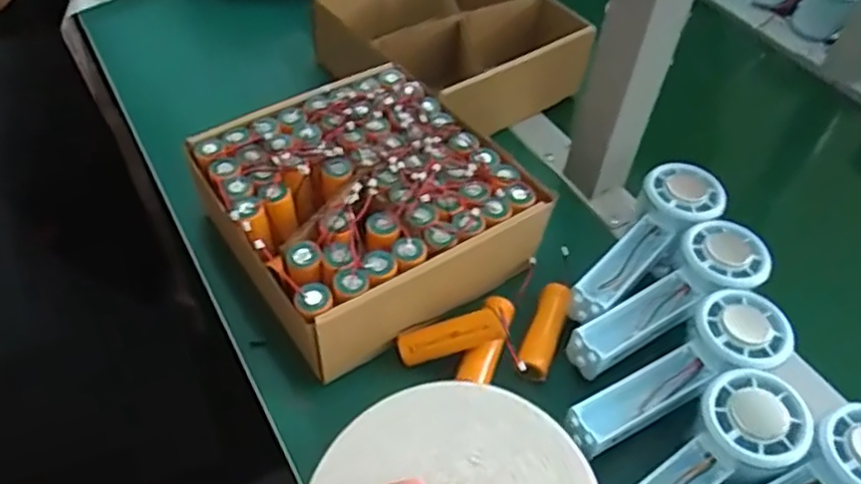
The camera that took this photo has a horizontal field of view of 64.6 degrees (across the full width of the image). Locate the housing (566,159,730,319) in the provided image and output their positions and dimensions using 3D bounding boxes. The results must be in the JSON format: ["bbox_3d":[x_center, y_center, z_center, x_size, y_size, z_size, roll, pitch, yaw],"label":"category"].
[{"bbox_3d":[0.153,0.003,0.495,0.056,0.046,0.155,38,71,26],"label":"housing"}]

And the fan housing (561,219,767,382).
[{"bbox_3d":[0.160,0.038,0.457,0.156,0.036,0.050,-34,57,-9],"label":"fan housing"}]

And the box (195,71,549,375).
[{"bbox_3d":[-0.048,-0.031,0.492,0.192,0.072,0.200,-29,57,-24],"label":"box"}]

